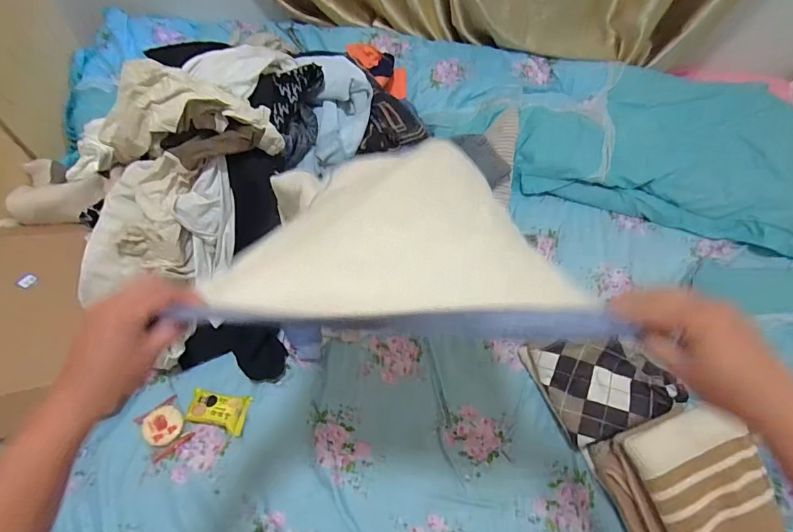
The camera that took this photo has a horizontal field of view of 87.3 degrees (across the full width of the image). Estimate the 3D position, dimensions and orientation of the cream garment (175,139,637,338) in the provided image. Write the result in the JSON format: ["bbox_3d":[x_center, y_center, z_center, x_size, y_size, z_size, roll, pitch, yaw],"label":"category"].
[{"bbox_3d":[0.017,-0.056,0.491,0.375,0.117,0.323,5,60,1],"label":"cream garment"}]

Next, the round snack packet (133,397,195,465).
[{"bbox_3d":[-0.460,0.321,0.825,0.074,0.030,0.104,-37,67,-21],"label":"round snack packet"}]

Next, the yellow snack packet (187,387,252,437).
[{"bbox_3d":[-0.357,0.288,0.825,0.111,0.032,0.070,8,60,3],"label":"yellow snack packet"}]

